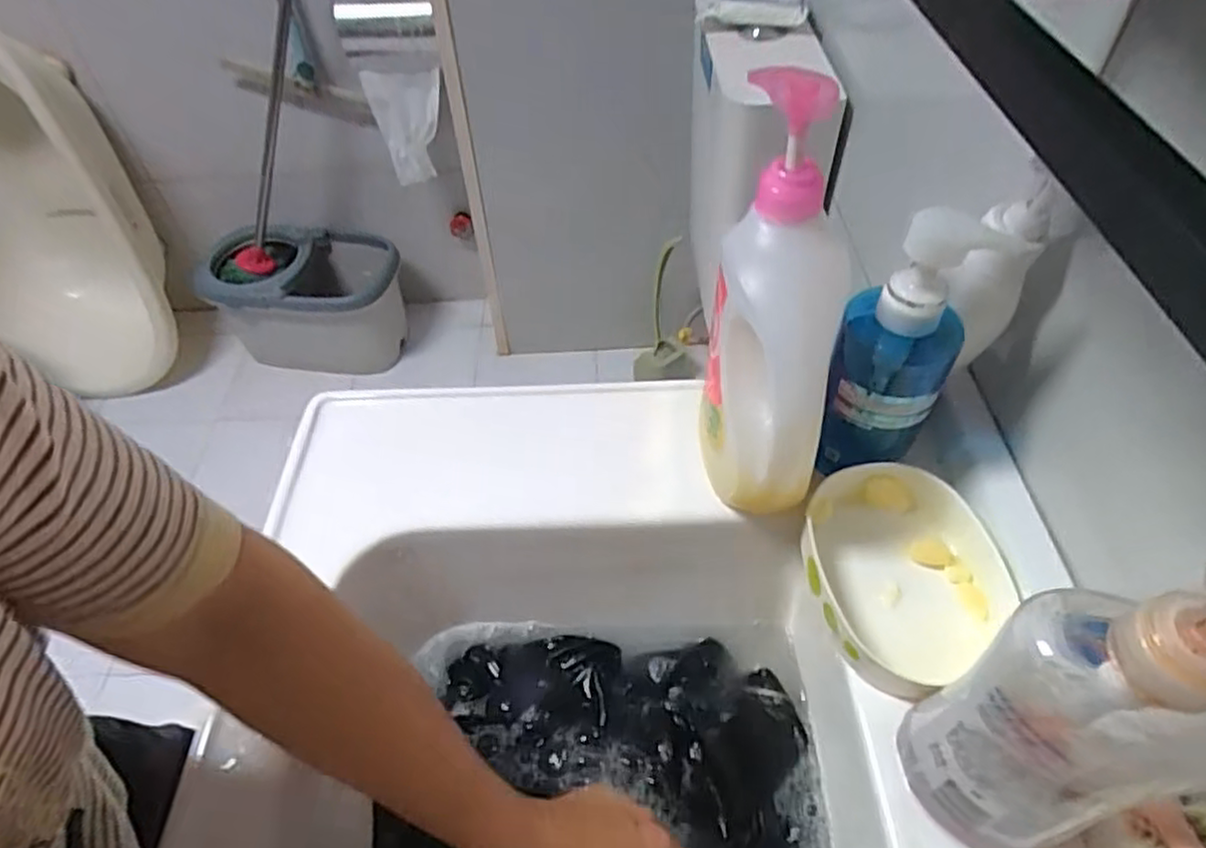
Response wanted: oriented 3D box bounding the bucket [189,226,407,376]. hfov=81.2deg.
[{"bbox_3d":[-0.709,-0.301,1.752,0.490,0.280,0.307,3,51,4],"label":"bucket"}]

